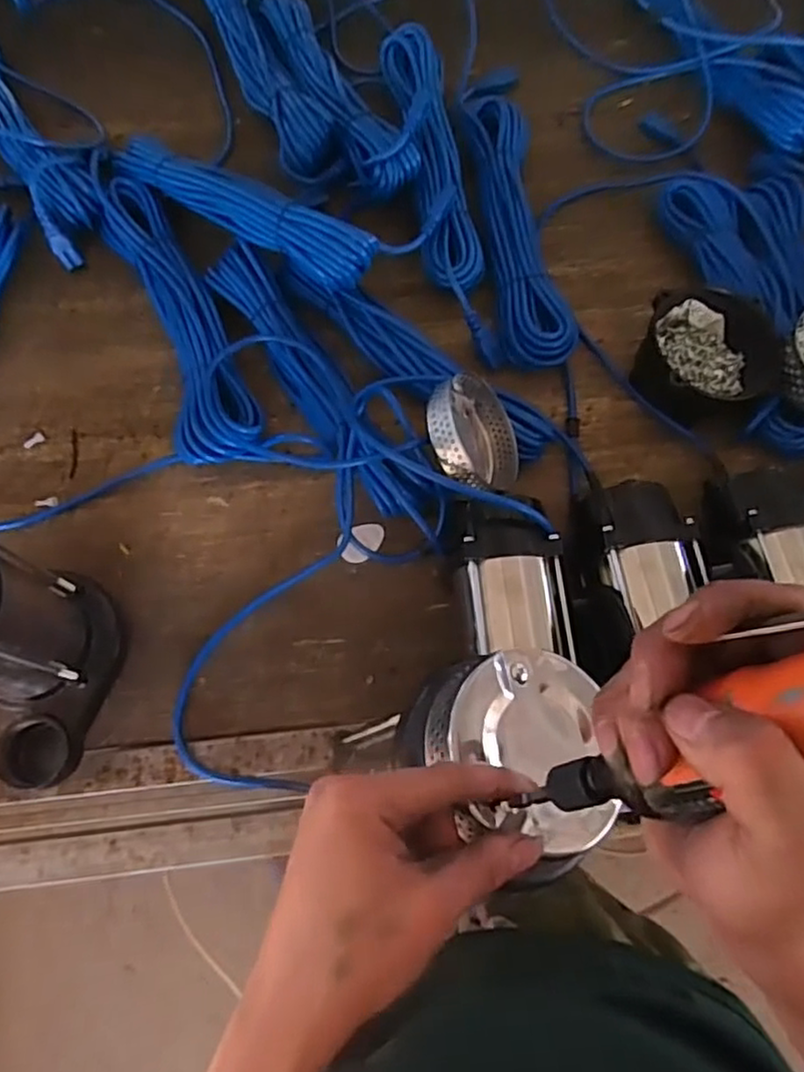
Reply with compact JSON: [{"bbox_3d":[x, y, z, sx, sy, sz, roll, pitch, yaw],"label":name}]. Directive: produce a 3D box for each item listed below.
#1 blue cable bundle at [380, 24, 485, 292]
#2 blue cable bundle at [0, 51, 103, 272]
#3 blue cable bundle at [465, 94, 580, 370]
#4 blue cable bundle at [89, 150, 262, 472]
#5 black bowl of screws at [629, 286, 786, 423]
[{"bbox_3d":[0.037,-0.429,0.732,0.072,0.034,0.375,-8,72,-4],"label":"blue cable bundle"},{"bbox_3d":[-0.436,-0.464,0.759,0.080,0.061,0.378,-31,75,-11],"label":"blue cable bundle"},{"bbox_3d":[0.124,-0.343,0.740,0.081,0.044,0.360,-5,71,-3],"label":"blue cable bundle"},{"bbox_3d":[-0.237,-0.226,0.690,0.086,0.049,0.360,-23,73,-9],"label":"blue cable bundle"},{"bbox_3d":[0.306,-0.191,0.675,0.123,0.077,0.125,0,71,-1],"label":"black bowl of screws"}]

